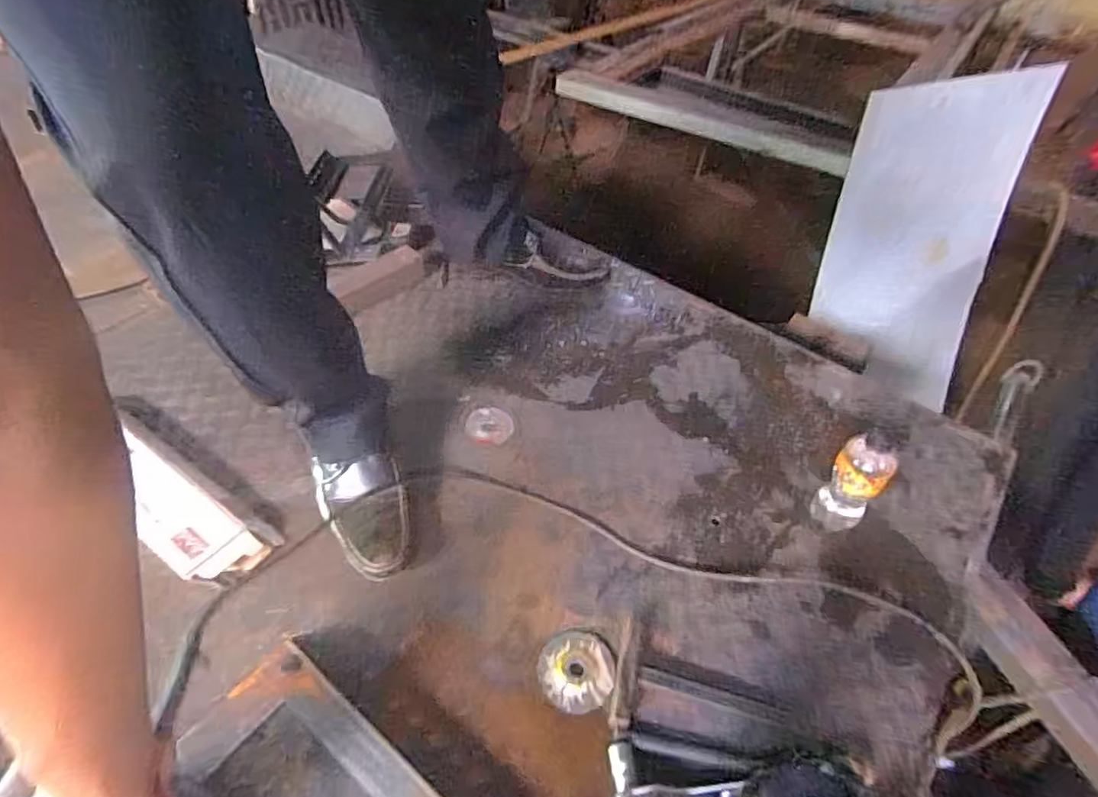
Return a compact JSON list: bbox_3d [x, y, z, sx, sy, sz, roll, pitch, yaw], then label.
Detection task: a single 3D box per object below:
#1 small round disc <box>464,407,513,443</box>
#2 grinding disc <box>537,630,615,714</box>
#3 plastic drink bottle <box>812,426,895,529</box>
[{"bbox_3d":[-0.087,0.038,0.849,0.066,0.004,0.065,2,48,-2],"label":"small round disc"},{"bbox_3d":[0.029,0.293,0.635,0.078,0.009,0.082,2,48,-2],"label":"grinding disc"},{"bbox_3d":[0.372,0.104,0.722,0.062,0.167,0.053,38,56,26],"label":"plastic drink bottle"}]

